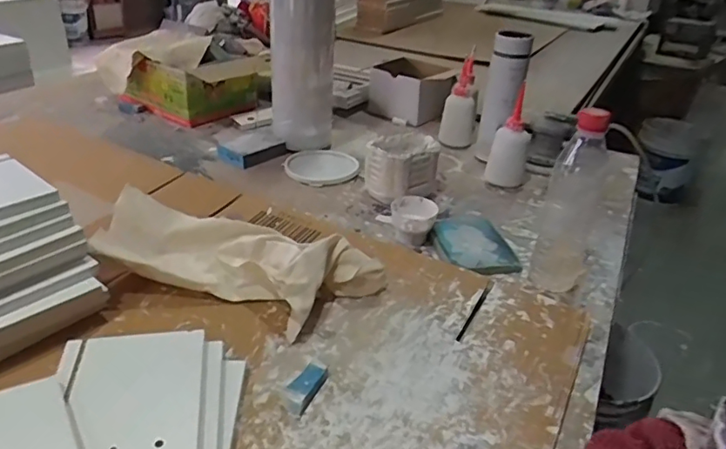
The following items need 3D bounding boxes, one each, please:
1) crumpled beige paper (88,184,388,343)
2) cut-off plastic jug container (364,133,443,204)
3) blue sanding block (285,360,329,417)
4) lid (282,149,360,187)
[{"bbox_3d":[-0.151,0.040,0.624,0.330,0.067,0.115,12,31,15],"label":"crumpled beige paper"},{"bbox_3d":[0.063,-0.090,0.859,0.121,0.084,0.086,-25,40,-38],"label":"cut-off plastic jug container"},{"bbox_3d":[-0.052,0.151,0.506,0.022,0.016,0.054,18,34,24],"label":"blue sanding block"},{"bbox_3d":[-0.069,-0.103,0.949,0.130,0.017,0.130,2,30,-1],"label":"lid"}]

